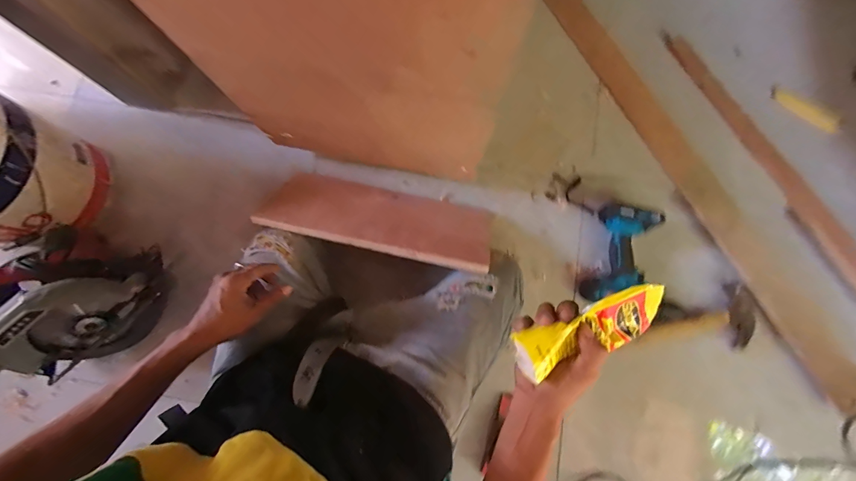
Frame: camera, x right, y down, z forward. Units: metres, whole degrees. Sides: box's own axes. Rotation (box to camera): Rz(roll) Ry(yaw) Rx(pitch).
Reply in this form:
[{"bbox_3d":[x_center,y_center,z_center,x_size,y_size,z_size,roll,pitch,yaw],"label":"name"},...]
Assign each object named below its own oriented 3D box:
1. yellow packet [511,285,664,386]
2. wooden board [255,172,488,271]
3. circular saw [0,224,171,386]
[{"bbox_3d":[0.170,0.092,0.372,0.159,0.060,0.053,-20,80,-7],"label":"yellow packet"},{"bbox_3d":[-0.096,-0.040,0.697,0.434,0.027,0.167,14,48,7],"label":"wooden board"},{"bbox_3d":[-0.648,0.118,0.672,0.262,0.181,0.192,-26,80,-4],"label":"circular saw"}]

